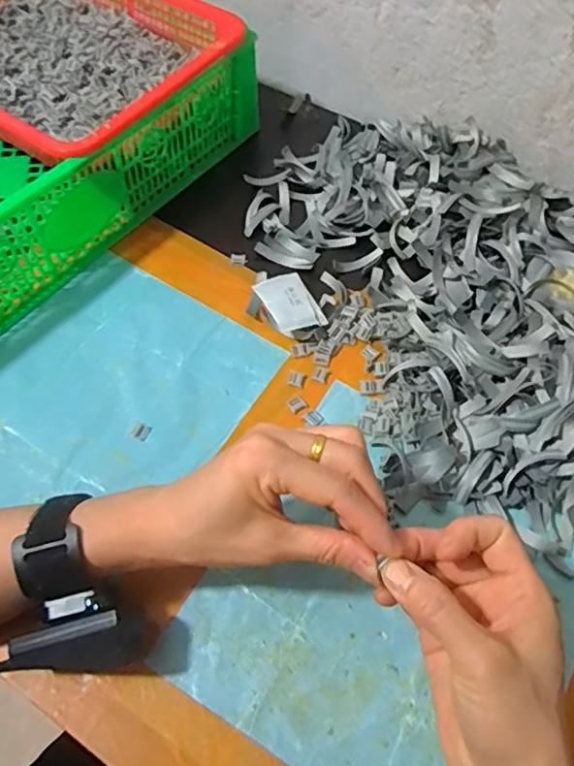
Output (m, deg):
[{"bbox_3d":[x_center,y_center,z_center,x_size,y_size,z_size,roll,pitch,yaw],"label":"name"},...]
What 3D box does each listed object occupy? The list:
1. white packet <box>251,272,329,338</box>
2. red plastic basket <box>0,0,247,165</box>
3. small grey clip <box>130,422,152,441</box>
[{"bbox_3d":[0.003,-0.064,0.476,0.041,0.019,0.064,-21,60,-15],"label":"white packet"},{"bbox_3d":[-0.212,-0.308,0.544,0.297,0.074,0.244,32,62,17],"label":"red plastic basket"},{"bbox_3d":[-0.107,0.036,0.420,0.013,0.004,0.013,20,59,11],"label":"small grey clip"}]

